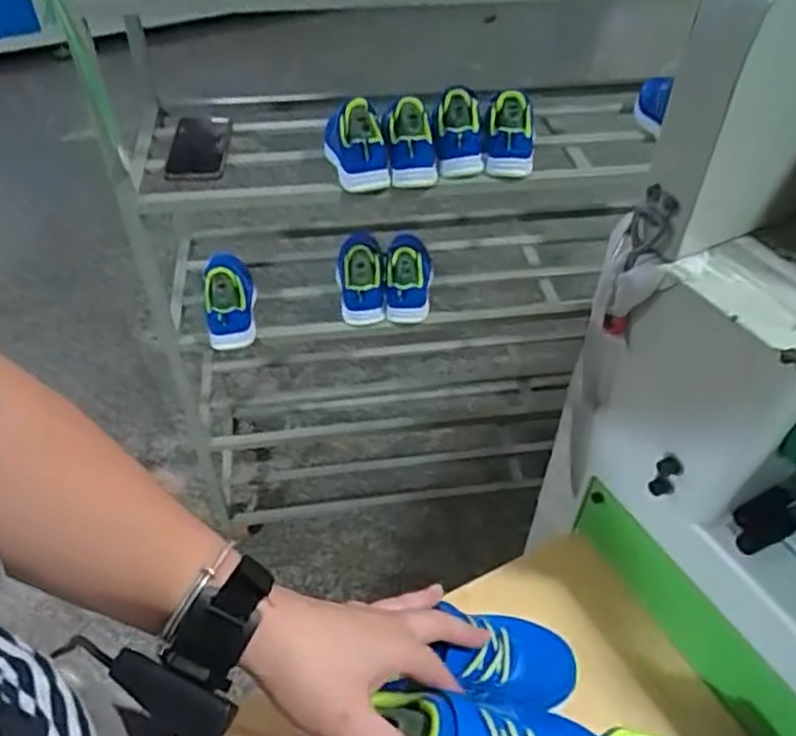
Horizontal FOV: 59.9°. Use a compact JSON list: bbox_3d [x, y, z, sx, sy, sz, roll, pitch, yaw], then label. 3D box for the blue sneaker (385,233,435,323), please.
[{"bbox_3d":[0.021,-0.175,1.100,0.067,0.108,0.215,3,45,2],"label":"blue sneaker"}]

